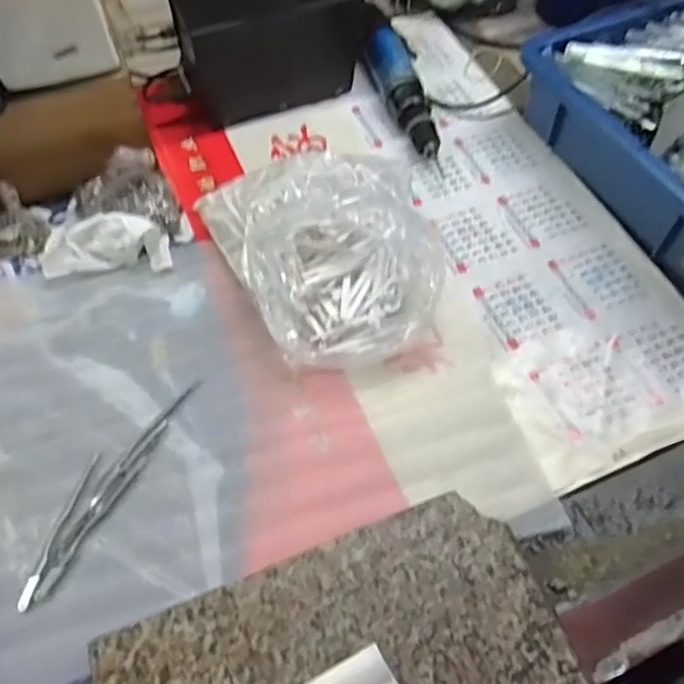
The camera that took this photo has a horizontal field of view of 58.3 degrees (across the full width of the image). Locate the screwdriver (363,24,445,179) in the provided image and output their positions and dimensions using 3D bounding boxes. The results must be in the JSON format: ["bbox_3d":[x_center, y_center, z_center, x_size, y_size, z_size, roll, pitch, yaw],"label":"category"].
[{"bbox_3d":[0.056,-0.241,0.594,0.042,0.042,0.186,-10,57,-6],"label":"screwdriver"}]

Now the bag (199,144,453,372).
[{"bbox_3d":[-0.014,-0.075,0.470,0.142,0.081,0.192,-21,59,-13],"label":"bag"}]

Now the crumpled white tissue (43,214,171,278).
[{"bbox_3d":[-0.191,-0.078,0.494,0.096,0.041,0.049,-12,57,-7],"label":"crumpled white tissue"}]

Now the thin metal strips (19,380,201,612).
[{"bbox_3d":[-0.158,0.092,0.410,0.032,0.004,0.169,24,60,15],"label":"thin metal strips"}]

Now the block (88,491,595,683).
[{"bbox_3d":[-0.001,0.183,0.337,0.242,0.029,0.130,-19,59,-12],"label":"block"}]

